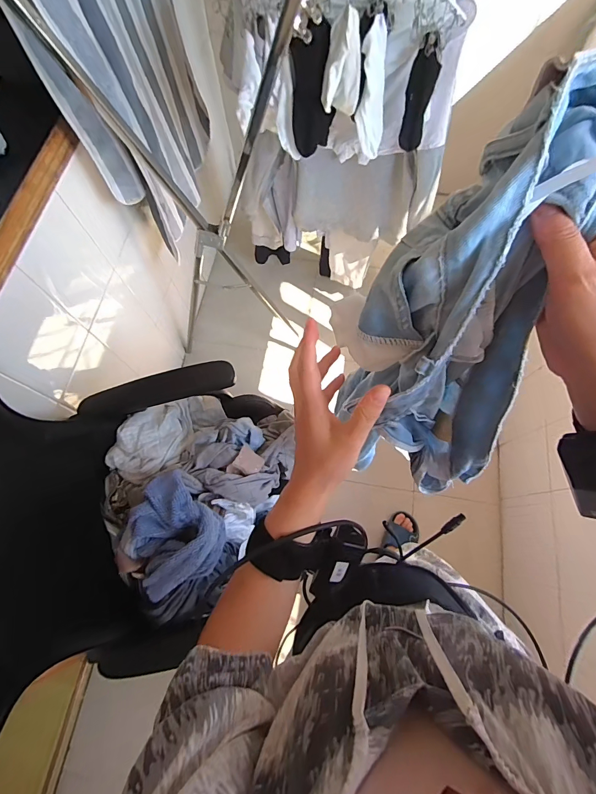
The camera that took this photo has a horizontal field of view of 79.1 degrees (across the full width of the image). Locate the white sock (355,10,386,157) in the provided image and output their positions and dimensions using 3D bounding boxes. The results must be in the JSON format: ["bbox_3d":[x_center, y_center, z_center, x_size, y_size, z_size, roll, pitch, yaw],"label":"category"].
[{"bbox_3d":[0.150,-0.591,0.714,0.061,0.207,0.058,15,71,7],"label":"white sock"}]

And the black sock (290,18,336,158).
[{"bbox_3d":[0.032,-0.603,0.722,0.086,0.213,0.057,1,70,2],"label":"black sock"}]

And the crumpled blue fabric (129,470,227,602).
[{"bbox_3d":[-0.256,0.264,0.735,0.180,0.067,0.220,-25,72,-7],"label":"crumpled blue fabric"}]

